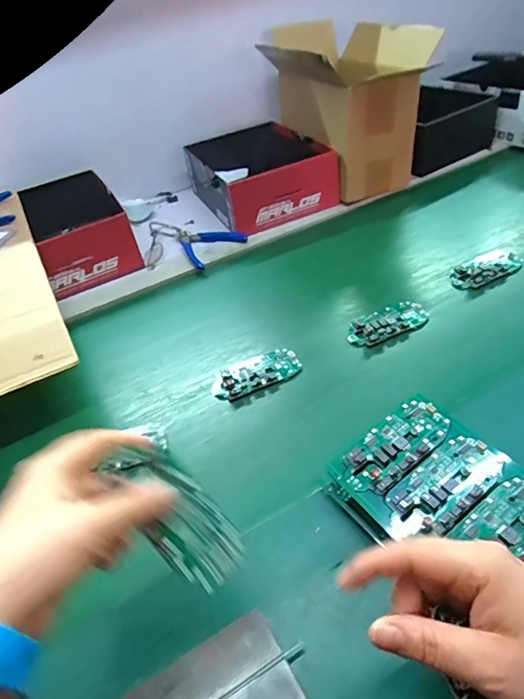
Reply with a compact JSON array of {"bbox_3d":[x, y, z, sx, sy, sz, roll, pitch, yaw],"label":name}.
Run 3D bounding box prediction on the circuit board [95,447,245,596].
[{"bbox_3d":[-0.056,0.104,0.303,0.045,0.011,0.103,-38,82,-30],"label":"circuit board"}]

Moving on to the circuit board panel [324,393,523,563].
[{"bbox_3d":[0.150,0.123,0.345,0.111,0.029,0.187,-34,49,-17],"label":"circuit board panel"}]

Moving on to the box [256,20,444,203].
[{"bbox_3d":[0.140,-0.399,0.782,0.172,0.213,0.243,-21,49,-18],"label":"box"}]

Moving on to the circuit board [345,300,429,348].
[{"bbox_3d":[0.150,-0.031,0.570,0.101,0.018,0.047,-21,49,-17],"label":"circuit board"}]

